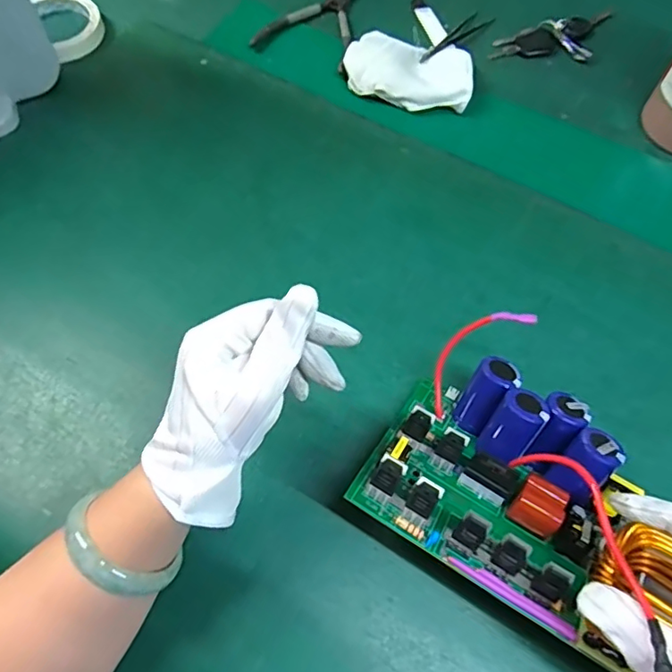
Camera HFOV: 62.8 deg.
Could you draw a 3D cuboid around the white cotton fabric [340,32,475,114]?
[{"bbox_3d":[0.076,-0.276,0.566,0.128,0.024,0.092,12,64,4],"label":"white cotton fabric"}]

